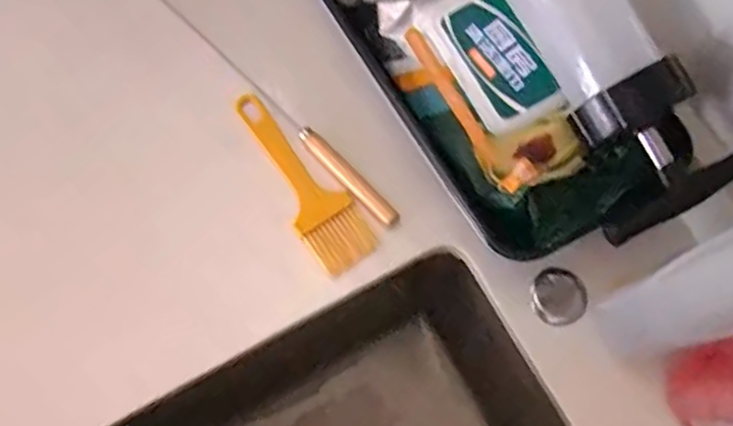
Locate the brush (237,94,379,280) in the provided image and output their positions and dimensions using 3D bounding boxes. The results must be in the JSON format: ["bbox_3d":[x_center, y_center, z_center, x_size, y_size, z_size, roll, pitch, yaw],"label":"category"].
[{"bbox_3d":[-0.046,-0.024,0.439,0.041,0.010,0.141,-33,76,-9],"label":"brush"}]

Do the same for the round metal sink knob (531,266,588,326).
[{"bbox_3d":[0.125,0.054,0.419,0.034,0.018,0.034,0,73,0],"label":"round metal sink knob"}]

